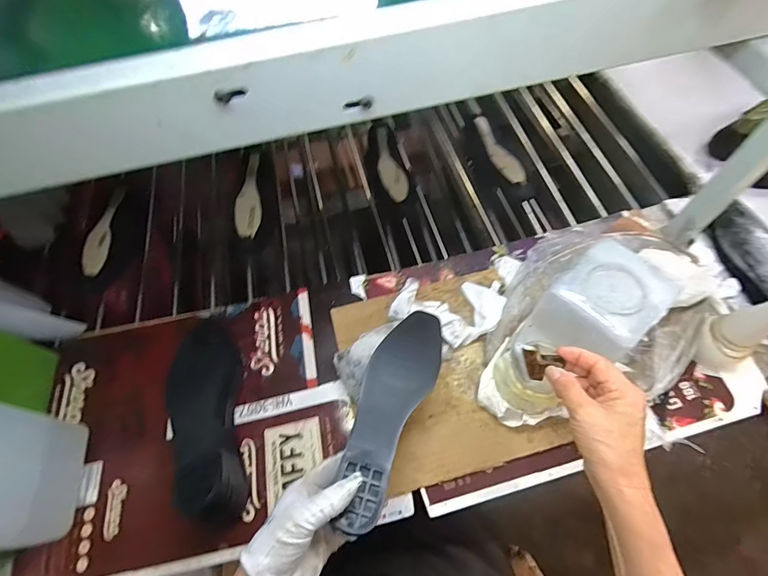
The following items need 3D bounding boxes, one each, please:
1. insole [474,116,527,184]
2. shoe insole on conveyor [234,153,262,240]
[{"bbox_3d":[0.203,-0.257,0.693,0.043,0.022,0.203,-13,61,-4],"label":"insole"},{"bbox_3d":[-0.243,-0.168,0.681,0.043,0.025,0.204,-11,61,-2],"label":"shoe insole on conveyor"}]

